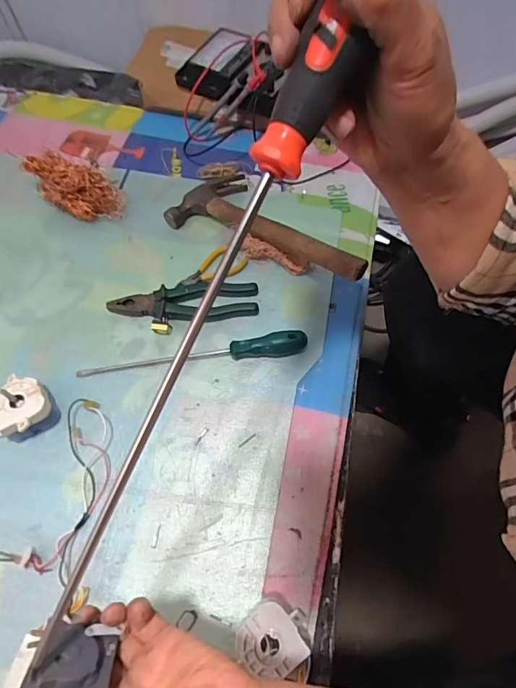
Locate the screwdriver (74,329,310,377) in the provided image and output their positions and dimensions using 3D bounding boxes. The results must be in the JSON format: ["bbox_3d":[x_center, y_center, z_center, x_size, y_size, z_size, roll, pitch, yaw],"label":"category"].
[{"bbox_3d":[-0.082,0.013,0.544,0.284,0.026,0.029,-7,67,-3],"label":"screwdriver"}]

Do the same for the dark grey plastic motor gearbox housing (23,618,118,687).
[{"bbox_3d":[-0.110,0.192,0.260,0.048,0.049,0.011,29,105,-16],"label":"dark grey plastic motor gearbox housing"}]

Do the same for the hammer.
[{"bbox_3d":[0.015,-0.158,0.588,0.297,0.034,0.122,31,70,26],"label":"hammer"}]

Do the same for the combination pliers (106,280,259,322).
[{"bbox_3d":[-0.098,-0.058,0.580,0.194,0.016,0.056,-2,66,-1],"label":"combination pliers"}]

